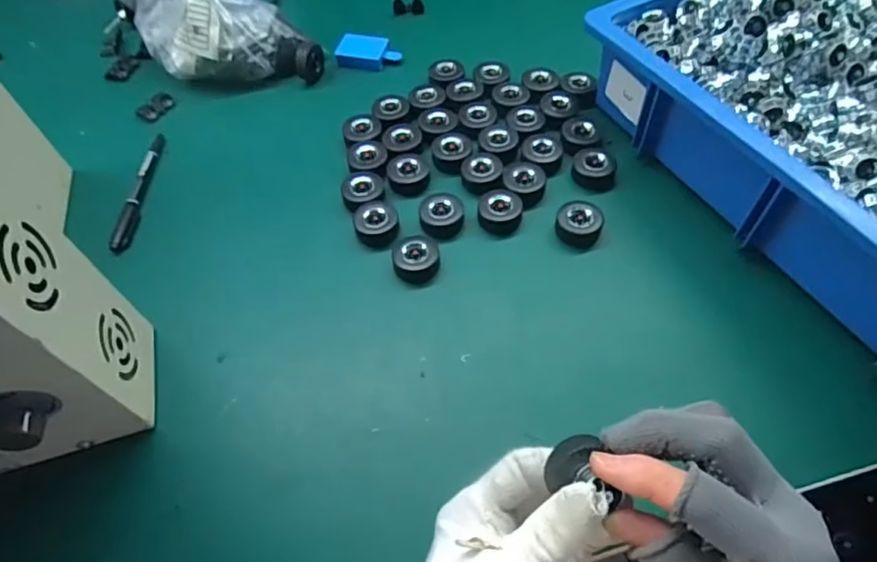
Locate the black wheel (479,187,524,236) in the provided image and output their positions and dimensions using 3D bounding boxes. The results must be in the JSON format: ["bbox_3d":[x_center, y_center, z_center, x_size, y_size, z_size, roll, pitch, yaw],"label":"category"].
[{"bbox_3d":[0.053,-0.058,0.468,0.036,0.014,0.041,5,59,6],"label":"black wheel"}]

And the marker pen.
[{"bbox_3d":[-0.280,-0.086,0.514,0.018,0.014,0.140,-2,58,2],"label":"marker pen"}]

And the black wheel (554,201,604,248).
[{"bbox_3d":[0.118,-0.048,0.461,0.037,0.024,0.032,16,60,12],"label":"black wheel"}]

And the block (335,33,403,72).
[{"bbox_3d":[-0.077,-0.250,0.605,0.067,0.015,0.042,12,60,10],"label":"block"}]

